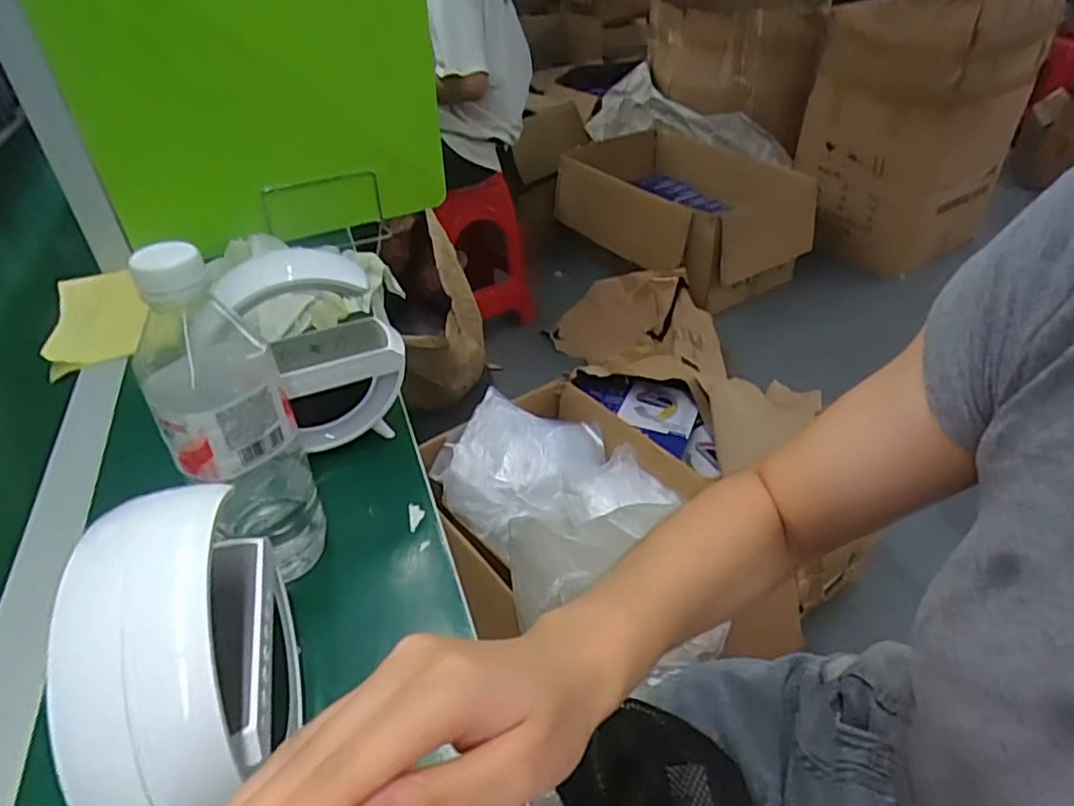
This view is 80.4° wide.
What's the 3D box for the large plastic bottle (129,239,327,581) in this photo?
[{"bbox_3d":[-0.176,0.019,0.373,0.069,0.225,0.058,-25,44,-25],"label":"large plastic bottle"}]

